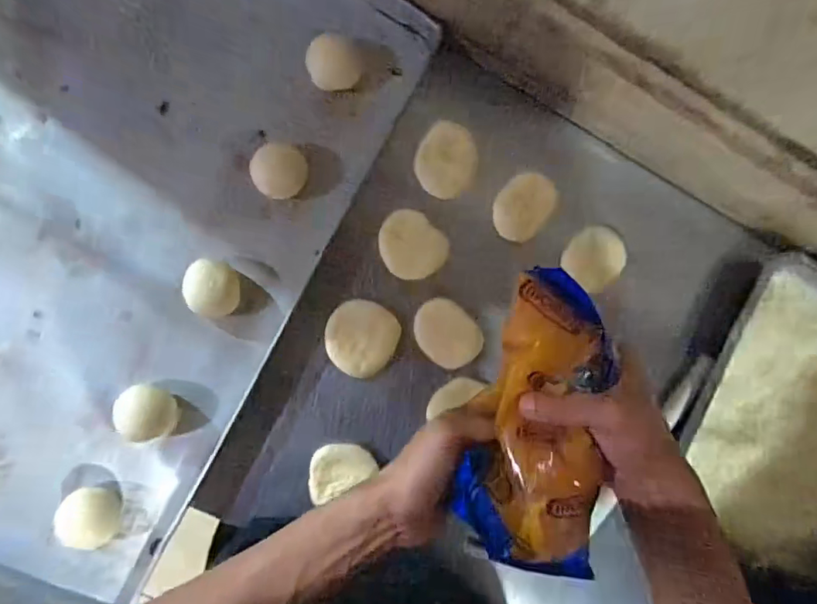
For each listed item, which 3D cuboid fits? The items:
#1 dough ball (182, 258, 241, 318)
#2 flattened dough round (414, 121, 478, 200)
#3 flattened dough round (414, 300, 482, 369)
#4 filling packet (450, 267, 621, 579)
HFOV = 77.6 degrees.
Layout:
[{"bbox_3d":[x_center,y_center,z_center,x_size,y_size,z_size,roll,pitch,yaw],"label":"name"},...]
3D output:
[{"bbox_3d":[-0.193,-0.013,0.504,0.051,0.030,0.053,0,93,-7],"label":"dough ball"},{"bbox_3d":[0.040,-0.150,0.539,0.064,0.009,0.073,31,89,-8],"label":"flattened dough round"},{"bbox_3d":[0.041,0.033,0.541,0.059,0.016,0.074,-44,97,-3],"label":"flattened dough round"},{"bbox_3d":[0.091,0.092,0.348,0.099,0.038,0.221,4,96,-7],"label":"filling packet"}]

